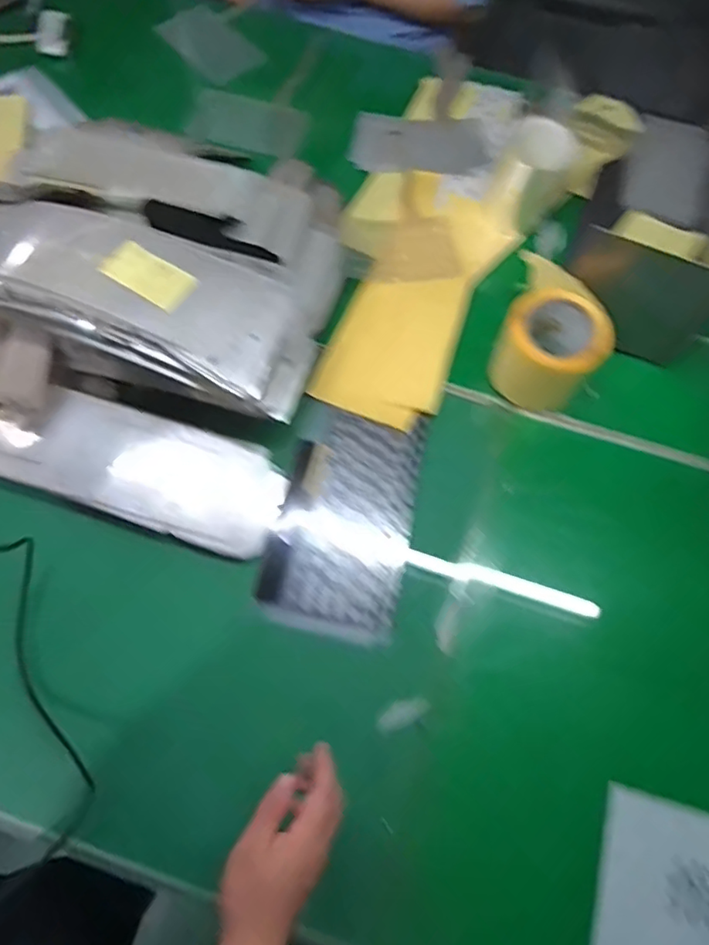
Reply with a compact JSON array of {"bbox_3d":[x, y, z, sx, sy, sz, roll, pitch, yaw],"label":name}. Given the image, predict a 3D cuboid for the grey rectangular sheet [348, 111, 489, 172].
[{"bbox_3d":[0.101,-0.516,0.915,0.217,0.011,0.100,-4,77,-10],"label":"grey rectangular sheet"}]

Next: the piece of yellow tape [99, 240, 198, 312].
[{"bbox_3d":[-0.215,-0.206,0.611,0.090,0.010,0.050,30,70,3],"label":"piece of yellow tape"}]

